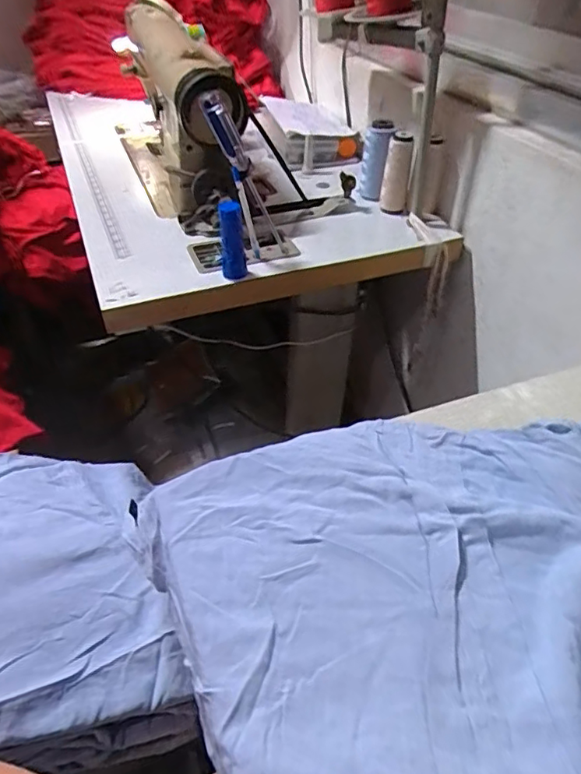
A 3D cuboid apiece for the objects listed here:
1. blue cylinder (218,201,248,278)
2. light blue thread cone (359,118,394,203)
[{"bbox_3d":[-0.074,-0.187,0.698,0.032,0.097,0.026,-5,43,-8],"label":"blue cylinder"},{"bbox_3d":[0.134,-0.352,0.868,0.044,0.120,0.034,9,42,7],"label":"light blue thread cone"}]

